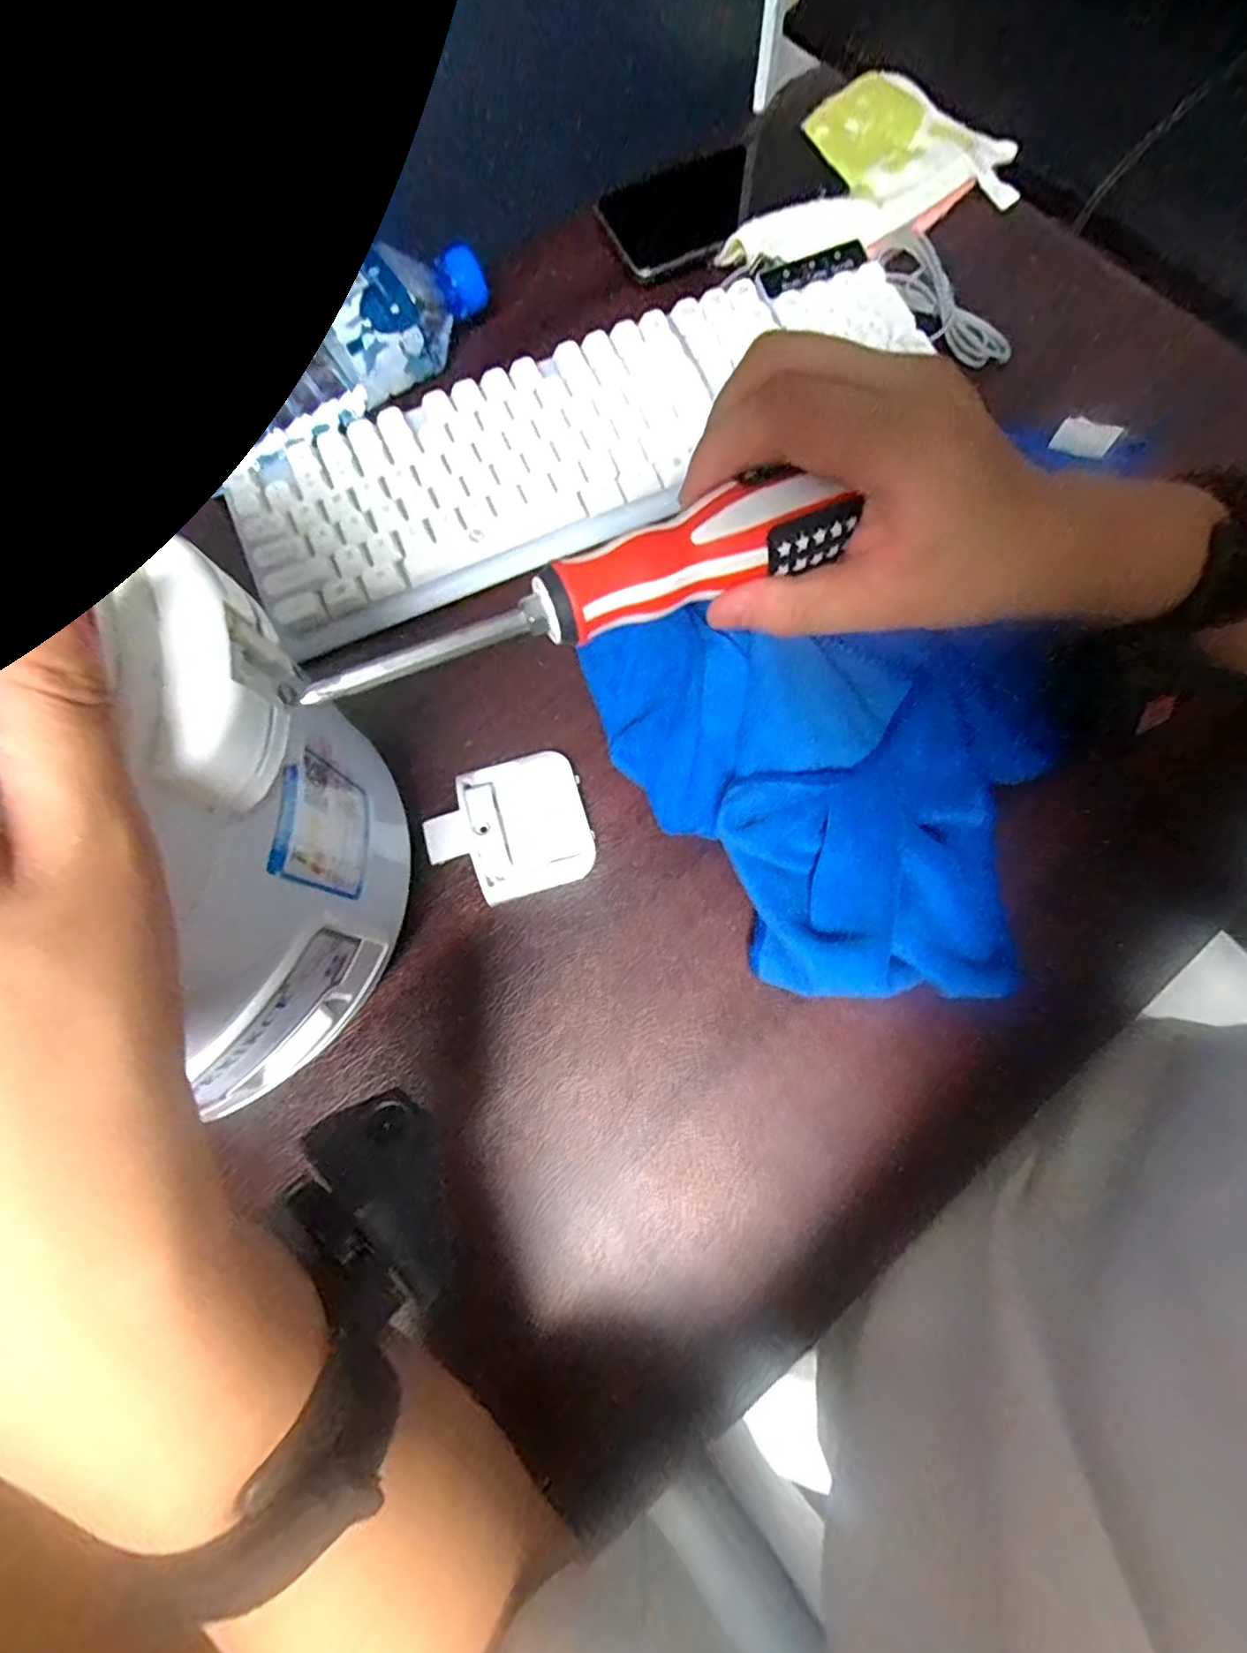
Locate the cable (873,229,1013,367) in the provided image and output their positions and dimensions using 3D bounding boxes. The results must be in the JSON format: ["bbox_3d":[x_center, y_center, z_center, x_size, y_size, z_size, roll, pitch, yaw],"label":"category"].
[{"bbox_3d":[0.204,-0.340,0.420,0.028,0.020,0.116,-36,80,-7],"label":"cable"}]

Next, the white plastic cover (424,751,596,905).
[{"bbox_3d":[-0.058,0.000,0.334,0.077,0.016,0.071,-16,78,-3],"label":"white plastic cover"}]

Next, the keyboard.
[{"bbox_3d":[-0.021,-0.234,0.392,0.407,0.023,0.125,-25,79,-5],"label":"keyboard"}]

